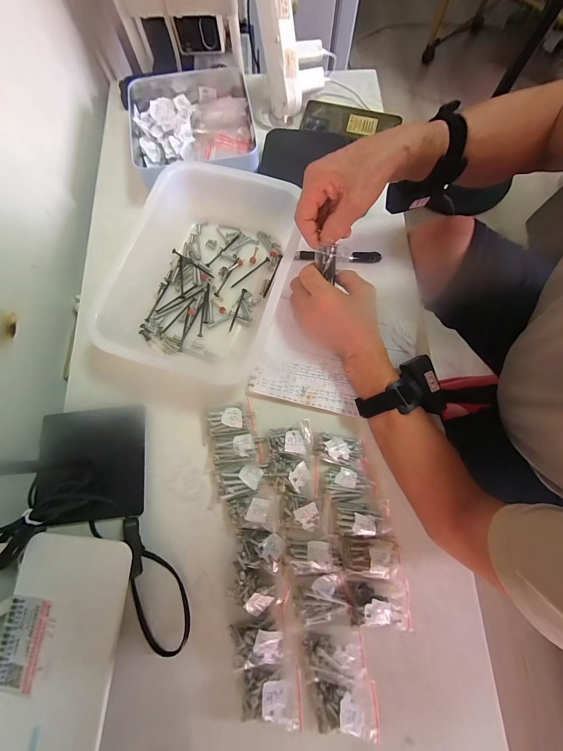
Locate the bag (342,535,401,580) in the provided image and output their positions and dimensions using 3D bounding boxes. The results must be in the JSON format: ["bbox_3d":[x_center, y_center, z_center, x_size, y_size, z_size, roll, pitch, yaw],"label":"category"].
[{"bbox_3d":[0.101,0.201,0.304,0.064,0.010,0.038,8,74,1],"label":"bag"}]

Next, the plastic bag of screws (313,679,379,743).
[{"bbox_3d":[0.063,0.324,0.270,0.060,0.018,0.042,0,74,-2],"label":"plastic bag of screws"}]

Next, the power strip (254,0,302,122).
[{"bbox_3d":[-0.006,-0.521,0.415,0.040,0.194,0.066,-22,42,-8],"label":"power strip"}]

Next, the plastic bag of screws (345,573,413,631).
[{"bbox_3d":[0.105,0.244,0.296,0.068,0.013,0.045,6,74,0],"label":"plastic bag of screws"}]

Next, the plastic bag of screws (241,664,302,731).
[{"bbox_3d":[-0.009,0.314,0.270,0.056,0.016,0.042,3,74,-1],"label":"plastic bag of screws"}]

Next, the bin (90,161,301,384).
[{"bbox_3d":[-0.115,-0.143,0.377,0.223,0.078,0.274,17,75,3],"label":"bin"}]

